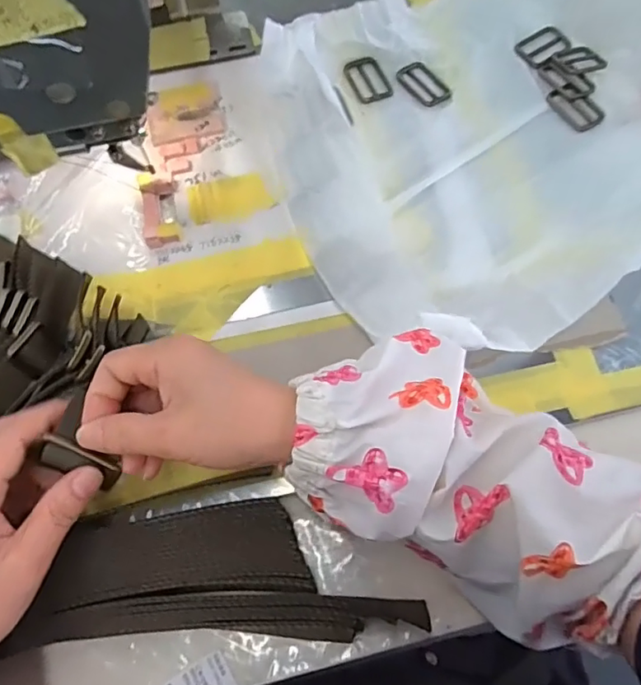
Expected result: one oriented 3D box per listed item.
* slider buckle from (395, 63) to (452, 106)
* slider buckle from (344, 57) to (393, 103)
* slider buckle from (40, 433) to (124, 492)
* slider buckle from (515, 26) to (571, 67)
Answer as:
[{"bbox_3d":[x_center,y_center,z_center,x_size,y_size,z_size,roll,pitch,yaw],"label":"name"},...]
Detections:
[{"bbox_3d":[0.083,-0.208,0.432,0.029,0.004,0.046,-38,74,-11],"label":"slider buckle"},{"bbox_3d":[0.038,-0.213,0.436,0.030,0.004,0.044,-21,71,-6],"label":"slider buckle"},{"bbox_3d":[-0.121,0.061,0.272,0.039,0.012,0.015,29,71,-20],"label":"slider buckle"},{"bbox_3d":[0.185,-0.247,0.447,0.048,0.004,0.031,-36,74,-11],"label":"slider buckle"}]

